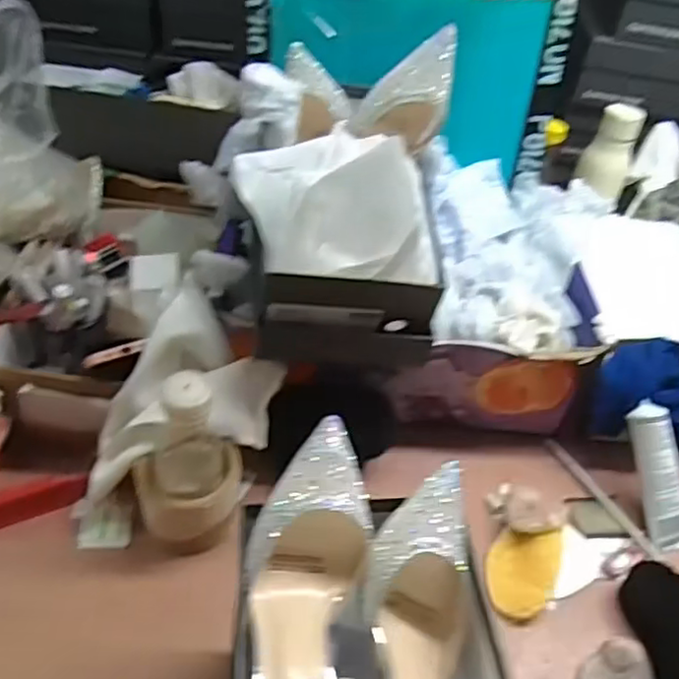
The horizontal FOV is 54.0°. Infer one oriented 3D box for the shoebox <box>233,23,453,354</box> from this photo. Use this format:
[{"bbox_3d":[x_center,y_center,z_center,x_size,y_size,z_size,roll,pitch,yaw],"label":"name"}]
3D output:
[{"bbox_3d":[0.009,-0.174,0.594,0.182,0.189,0.290,5,57,-3],"label":"shoebox"}]

